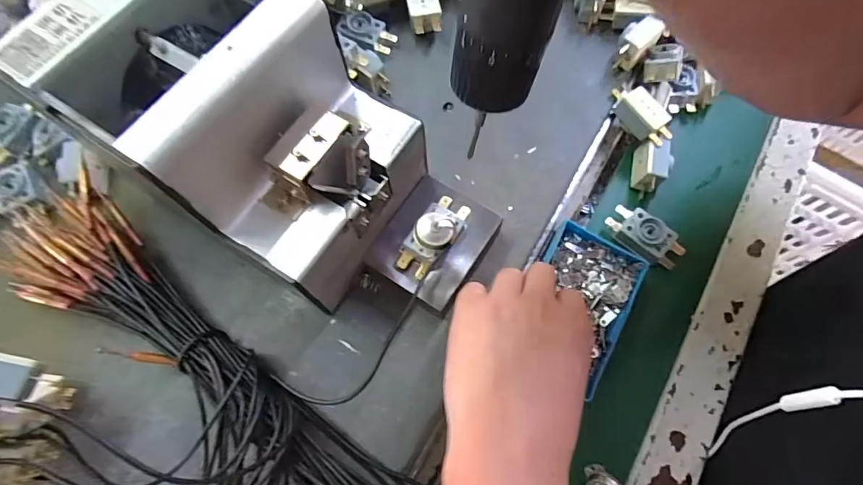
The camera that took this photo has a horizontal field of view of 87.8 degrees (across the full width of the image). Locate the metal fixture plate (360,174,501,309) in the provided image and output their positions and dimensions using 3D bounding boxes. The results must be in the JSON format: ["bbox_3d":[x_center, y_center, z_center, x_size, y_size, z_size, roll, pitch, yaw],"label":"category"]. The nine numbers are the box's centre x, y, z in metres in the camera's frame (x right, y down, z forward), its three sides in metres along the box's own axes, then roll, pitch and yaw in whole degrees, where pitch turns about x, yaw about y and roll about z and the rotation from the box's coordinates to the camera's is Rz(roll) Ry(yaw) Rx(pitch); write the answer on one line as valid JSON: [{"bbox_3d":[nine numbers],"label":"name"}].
[{"bbox_3d":[0.002,-0.002,0.309,0.063,0.004,0.078,32,73,13],"label":"metal fixture plate"}]

